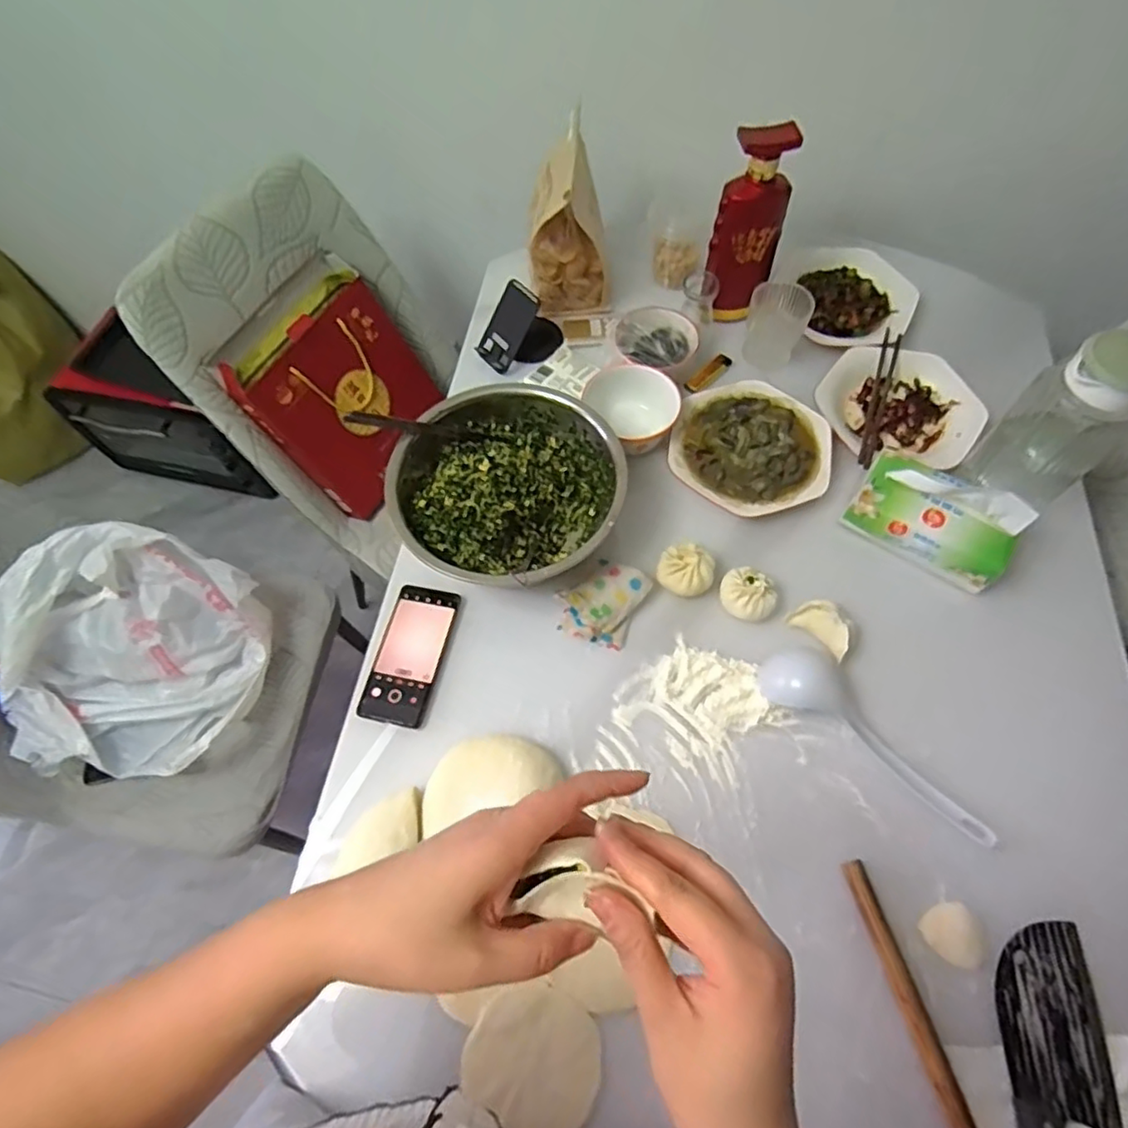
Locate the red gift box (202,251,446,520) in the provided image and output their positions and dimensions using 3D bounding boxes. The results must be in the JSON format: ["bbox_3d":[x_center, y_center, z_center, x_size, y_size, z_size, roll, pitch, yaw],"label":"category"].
[{"bbox_3d":[-0.353,-0.287,1.065,0.053,0.338,0.297,10,59,40],"label":"red gift box"}]

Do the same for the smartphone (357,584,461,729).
[{"bbox_3d":[-0.172,0.099,0.724,0.073,0.010,0.159,12,63,7],"label":"smartphone"}]

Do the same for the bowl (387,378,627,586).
[{"bbox_3d":[-0.064,-0.084,0.757,0.255,0.102,0.251,-1,63,1],"label":"bowl"}]

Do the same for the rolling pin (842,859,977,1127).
[{"bbox_3d":[0.302,0.382,0.560,0.023,0.017,0.229,-13,63,-5],"label":"rolling pin"}]

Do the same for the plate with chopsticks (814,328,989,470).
[{"bbox_3d":[0.439,-0.204,0.856,0.196,0.027,0.201,-1,63,1],"label":"plate with chopsticks"}]

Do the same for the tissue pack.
[{"bbox_3d":[0.425,-0.057,0.739,0.171,0.082,0.094,30,67,16],"label":"tissue pack"}]

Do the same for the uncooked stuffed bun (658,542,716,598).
[{"bbox_3d":[0.141,0.008,0.746,0.061,0.032,0.064,-1,63,1],"label":"uncooked stuffed bun"}]

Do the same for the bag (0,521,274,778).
[{"bbox_3d":[-0.617,0.128,0.920,0.317,0.202,0.311,6,63,5],"label":"bag"}]

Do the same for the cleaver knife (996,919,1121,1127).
[{"bbox_3d":[0.415,0.435,0.535,0.086,0.019,0.243,6,63,4],"label":"cleaver knife"}]

